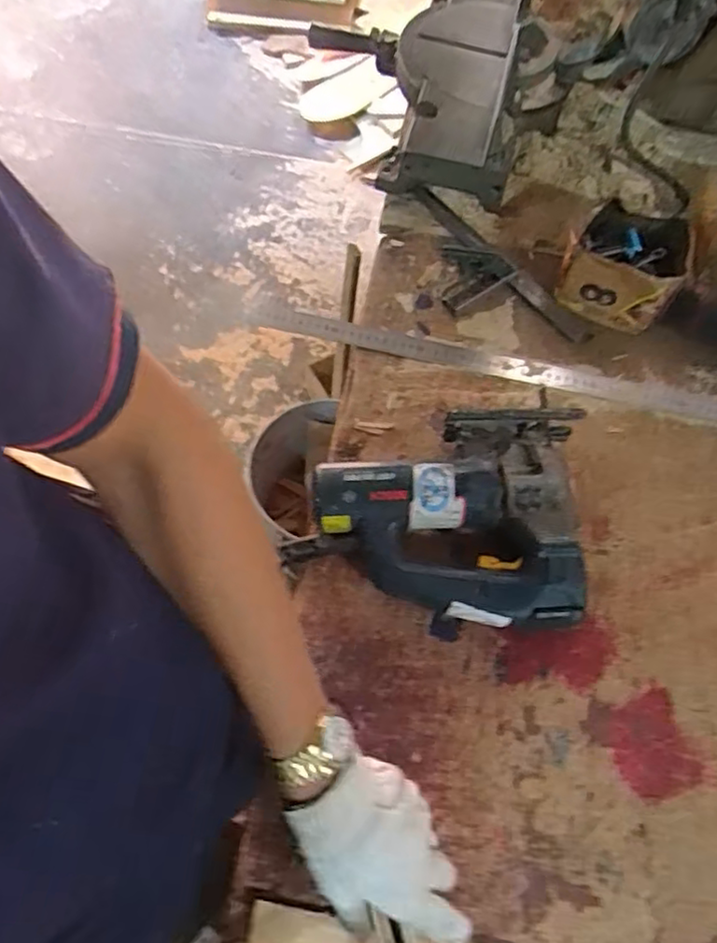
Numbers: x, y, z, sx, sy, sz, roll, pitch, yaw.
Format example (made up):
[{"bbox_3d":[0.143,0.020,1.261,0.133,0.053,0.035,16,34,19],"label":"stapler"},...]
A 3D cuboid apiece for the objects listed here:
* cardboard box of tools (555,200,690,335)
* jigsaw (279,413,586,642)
[{"bbox_3d":[0.296,-0.229,0.731,0.121,0.083,0.097,27,66,10],"label":"cardboard box of tools"},{"bbox_3d":[0.072,0.040,0.596,0.263,0.069,0.194,1,65,-2],"label":"jigsaw"}]

